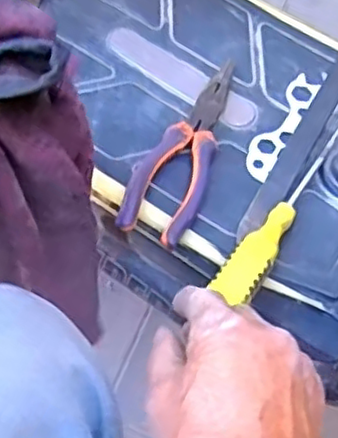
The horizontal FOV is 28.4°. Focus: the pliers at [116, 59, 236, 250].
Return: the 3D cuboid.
[{"bbox_3d":[0.015,-0.057,0.527,0.051,0.020,0.175,18,61,12],"label":"pliers"}]

